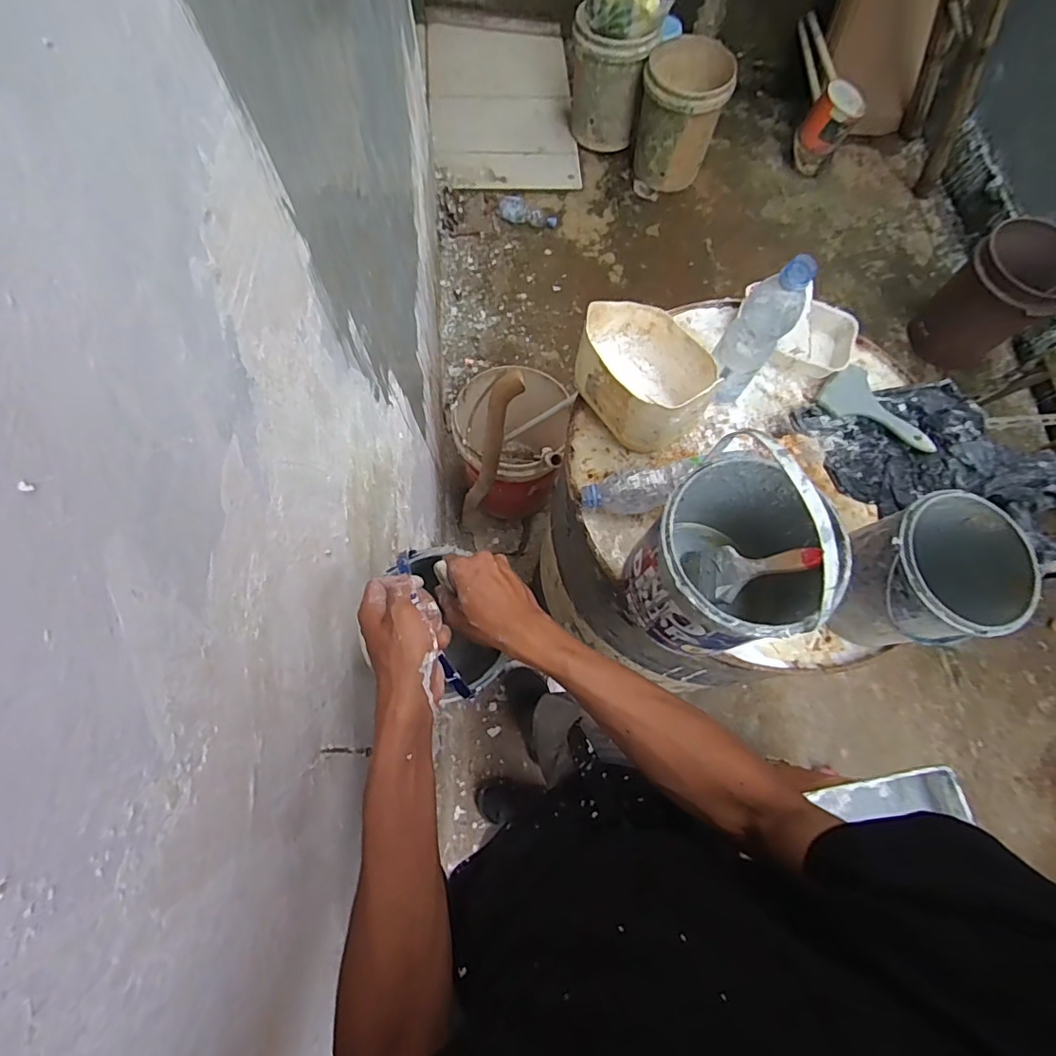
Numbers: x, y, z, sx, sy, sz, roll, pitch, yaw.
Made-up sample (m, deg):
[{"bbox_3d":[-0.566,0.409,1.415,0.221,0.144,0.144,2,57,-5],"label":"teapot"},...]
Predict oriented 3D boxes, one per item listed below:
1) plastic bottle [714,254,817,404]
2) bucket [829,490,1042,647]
[{"bbox_3d":[0.283,-0.234,0.689,0.065,0.241,0.054,33,73,9],"label":"plastic bottle"},{"bbox_3d":[0.458,0.056,0.617,0.155,0.152,0.146,0,71,-1],"label":"bucket"}]

